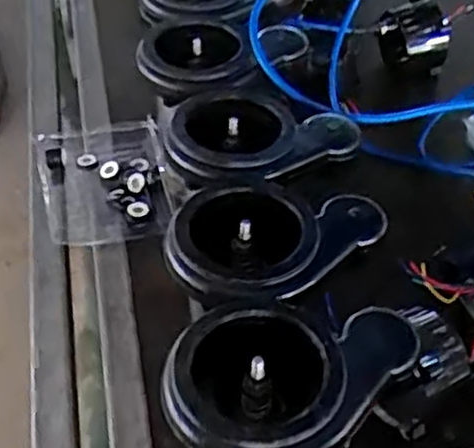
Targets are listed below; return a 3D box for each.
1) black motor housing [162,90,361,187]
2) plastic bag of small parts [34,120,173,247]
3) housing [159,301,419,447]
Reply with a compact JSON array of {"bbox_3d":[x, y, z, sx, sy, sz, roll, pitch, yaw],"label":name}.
[{"bbox_3d":[0.022,-0.076,0.664,0.168,0.028,0.108,-3,46,-4],"label":"black motor housing"},{"bbox_3d":[-0.154,-0.050,0.877,0.141,0.034,0.177,-10,47,-11],"label":"plastic bag of small parts"},{"bbox_3d":[0.036,0.103,0.505,0.169,0.054,0.117,-25,51,-23],"label":"housing"}]

